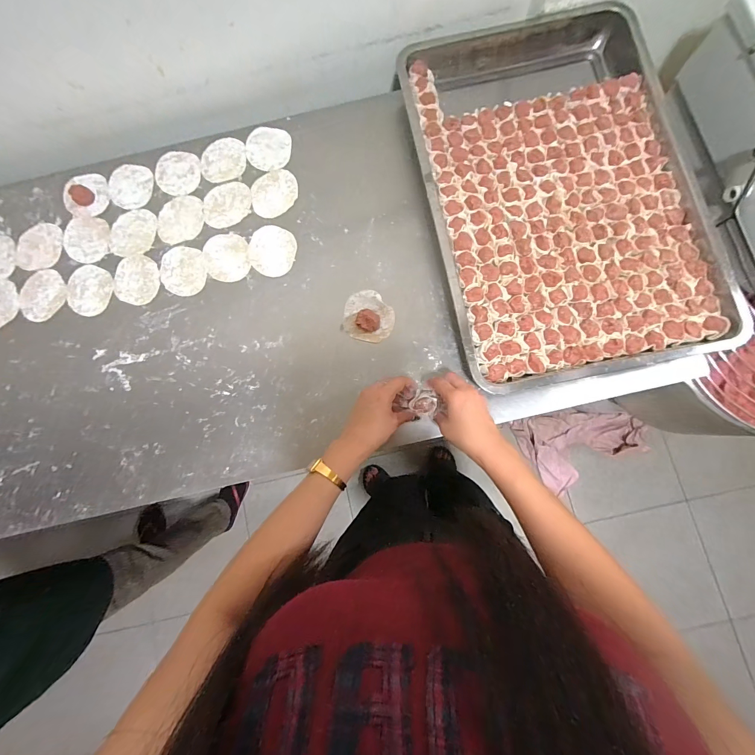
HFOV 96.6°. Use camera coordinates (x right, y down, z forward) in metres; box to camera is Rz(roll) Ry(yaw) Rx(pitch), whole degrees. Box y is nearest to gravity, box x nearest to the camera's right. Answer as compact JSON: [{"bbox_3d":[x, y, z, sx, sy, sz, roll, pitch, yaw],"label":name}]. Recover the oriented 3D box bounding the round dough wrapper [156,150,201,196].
[{"bbox_3d":[-0.363,-0.376,0.616,0.079,0.009,0.091,-3,82,1],"label":"round dough wrapper"}]

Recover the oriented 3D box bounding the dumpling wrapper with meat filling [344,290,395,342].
[{"bbox_3d":[-0.013,-0.100,0.528,0.079,0.020,0.081,0,82,1],"label":"dumpling wrapper with meat filling"}]

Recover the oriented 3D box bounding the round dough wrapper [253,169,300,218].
[{"bbox_3d":[-0.179,-0.322,0.585,0.079,0.004,0.087,-4,82,1],"label":"round dough wrapper"}]

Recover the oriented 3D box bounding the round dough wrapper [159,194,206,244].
[{"bbox_3d":[-0.340,-0.274,0.580,0.079,0.004,0.084,0,82,1],"label":"round dough wrapper"}]

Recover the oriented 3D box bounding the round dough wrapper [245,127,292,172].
[{"bbox_3d":[-0.192,-0.404,0.593,0.079,0.007,0.084,0,82,1],"label":"round dough wrapper"}]

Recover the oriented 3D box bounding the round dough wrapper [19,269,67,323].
[{"bbox_3d":[-0.571,-0.141,0.574,0.069,0.011,0.087,38,85,6],"label":"round dough wrapper"}]

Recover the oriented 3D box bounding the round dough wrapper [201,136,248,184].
[{"bbox_3d":[-0.271,-0.387,0.593,0.080,0.008,0.083,0,82,1],"label":"round dough wrapper"}]

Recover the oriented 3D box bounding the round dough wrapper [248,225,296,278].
[{"bbox_3d":[-0.176,-0.211,0.560,0.080,0.004,0.086,0,82,1],"label":"round dough wrapper"}]

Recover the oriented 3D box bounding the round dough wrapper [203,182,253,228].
[{"bbox_3d":[-0.259,-0.298,0.581,0.082,0.004,0.083,0,82,1],"label":"round dough wrapper"}]

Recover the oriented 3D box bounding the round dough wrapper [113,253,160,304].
[{"bbox_3d":[-0.409,-0.167,0.570,0.077,0.004,0.084,0,82,1],"label":"round dough wrapper"}]

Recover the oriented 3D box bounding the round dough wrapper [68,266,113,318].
[{"bbox_3d":[-0.489,-0.147,0.571,0.076,0.007,0.083,0,82,1],"label":"round dough wrapper"}]

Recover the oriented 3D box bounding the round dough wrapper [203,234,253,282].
[{"bbox_3d":[-0.254,-0.201,0.566,0.074,0.004,0.084,-11,82,0],"label":"round dough wrapper"}]

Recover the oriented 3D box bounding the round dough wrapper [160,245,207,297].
[{"bbox_3d":[-0.328,-0.181,0.567,0.076,0.004,0.087,-17,82,-1],"label":"round dough wrapper"}]

